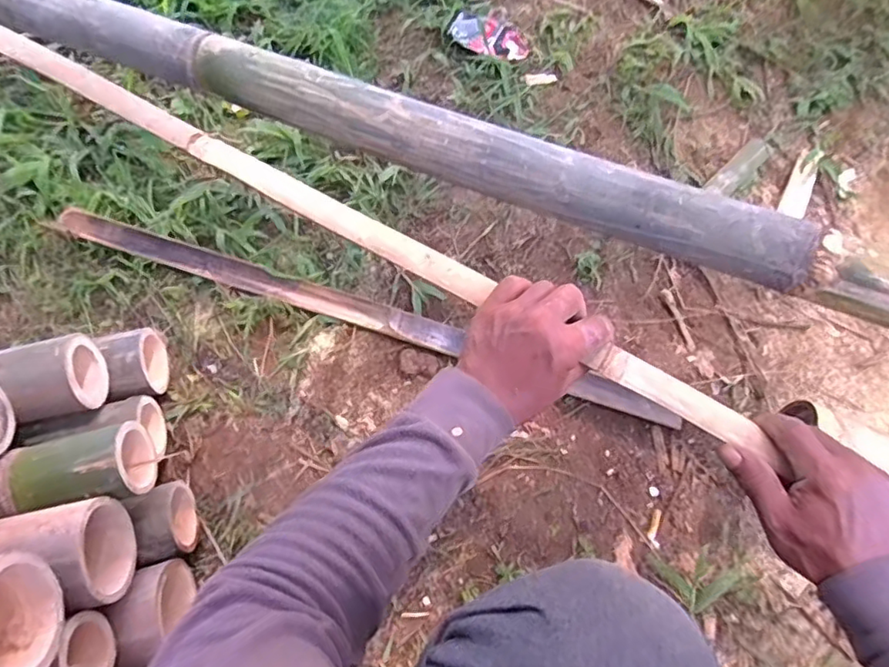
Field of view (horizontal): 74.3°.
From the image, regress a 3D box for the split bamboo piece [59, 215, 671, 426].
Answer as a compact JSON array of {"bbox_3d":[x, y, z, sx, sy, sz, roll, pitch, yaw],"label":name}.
[{"bbox_3d":[-0.113,-0.031,0.745,0.812,0.024,0.042,18,69,8],"label":"split bamboo piece"}]

